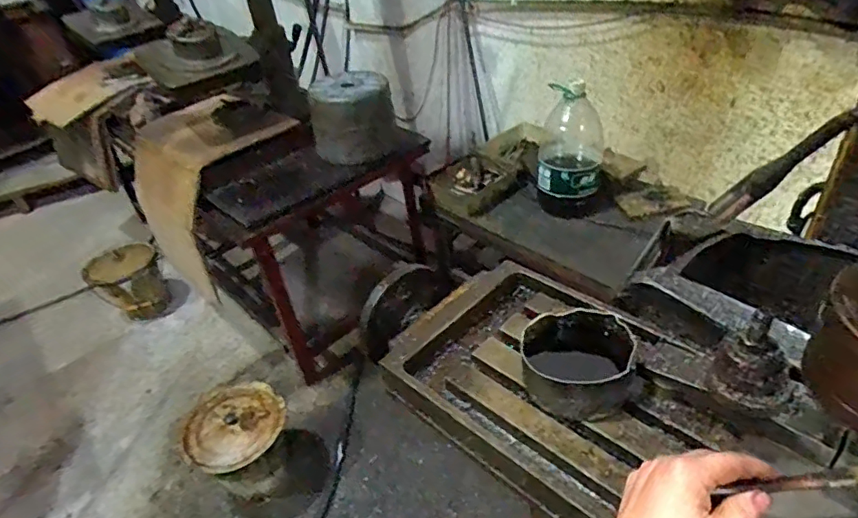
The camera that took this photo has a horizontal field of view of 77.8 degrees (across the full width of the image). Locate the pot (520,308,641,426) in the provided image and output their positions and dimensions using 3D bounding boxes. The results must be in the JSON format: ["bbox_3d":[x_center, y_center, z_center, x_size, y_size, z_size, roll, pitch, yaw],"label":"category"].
[{"bbox_3d":[0.155,0.107,0.545,0.119,0.069,0.103,6,40,17],"label":"pot"}]

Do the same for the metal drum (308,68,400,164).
[{"bbox_3d":[-0.215,-0.413,1.530,0.239,0.207,0.222,-12,38,-5],"label":"metal drum"}]

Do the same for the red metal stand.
[{"bbox_3d":[-0.298,-0.072,1.737,0.642,0.696,0.484,-28,42,-24],"label":"red metal stand"}]

